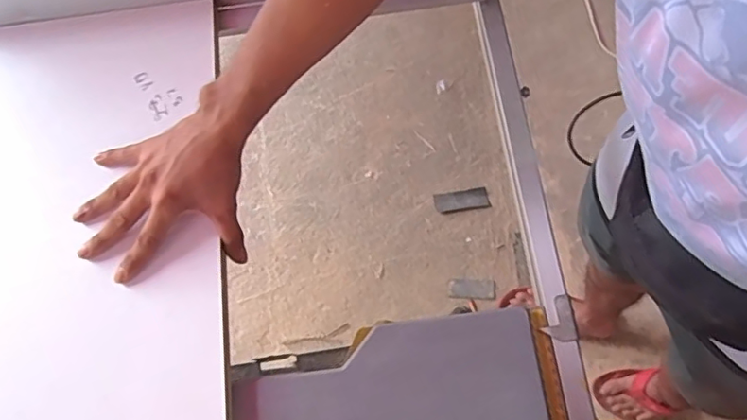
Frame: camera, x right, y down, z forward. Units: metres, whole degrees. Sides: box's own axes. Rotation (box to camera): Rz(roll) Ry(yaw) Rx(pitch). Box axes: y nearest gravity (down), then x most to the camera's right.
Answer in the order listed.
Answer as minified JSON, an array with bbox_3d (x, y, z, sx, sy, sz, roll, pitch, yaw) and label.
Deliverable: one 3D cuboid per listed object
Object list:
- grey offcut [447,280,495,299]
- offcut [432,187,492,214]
[{"bbox_3d":[0.244,0.196,1.387,0.114,0.006,0.049,1,73,2],"label":"grey offcut"},{"bbox_3d":[0.229,-0.025,1.461,0.139,0.007,0.053,-8,73,0],"label":"offcut"}]

